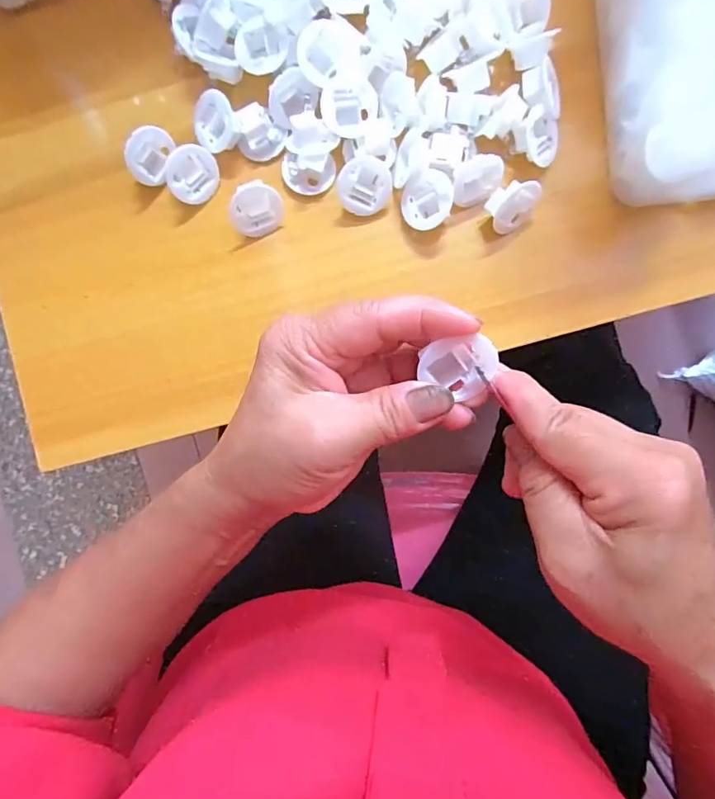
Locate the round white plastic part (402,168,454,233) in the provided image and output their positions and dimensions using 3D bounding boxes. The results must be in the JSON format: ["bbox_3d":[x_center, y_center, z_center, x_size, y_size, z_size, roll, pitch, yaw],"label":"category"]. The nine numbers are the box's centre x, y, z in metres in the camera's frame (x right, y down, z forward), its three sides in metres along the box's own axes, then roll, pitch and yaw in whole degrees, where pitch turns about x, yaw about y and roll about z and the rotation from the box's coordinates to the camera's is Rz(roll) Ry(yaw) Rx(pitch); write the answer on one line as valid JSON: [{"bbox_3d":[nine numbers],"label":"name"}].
[{"bbox_3d":[0.043,-0.119,0.290,0.031,0.009,0.033,26,118,21],"label":"round white plastic part"}]

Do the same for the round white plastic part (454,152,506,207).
[{"bbox_3d":[0.071,-0.131,0.292,0.026,0.019,0.027,0,91,2],"label":"round white plastic part"}]

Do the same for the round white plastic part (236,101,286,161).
[{"bbox_3d":[-0.061,-0.163,0.297,0.030,0.010,0.030,-6,118,-12],"label":"round white plastic part"}]

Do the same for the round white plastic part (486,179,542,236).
[{"bbox_3d":[0.092,-0.118,0.290,0.033,0.029,0.013,-41,54,8],"label":"round white plastic part"}]

